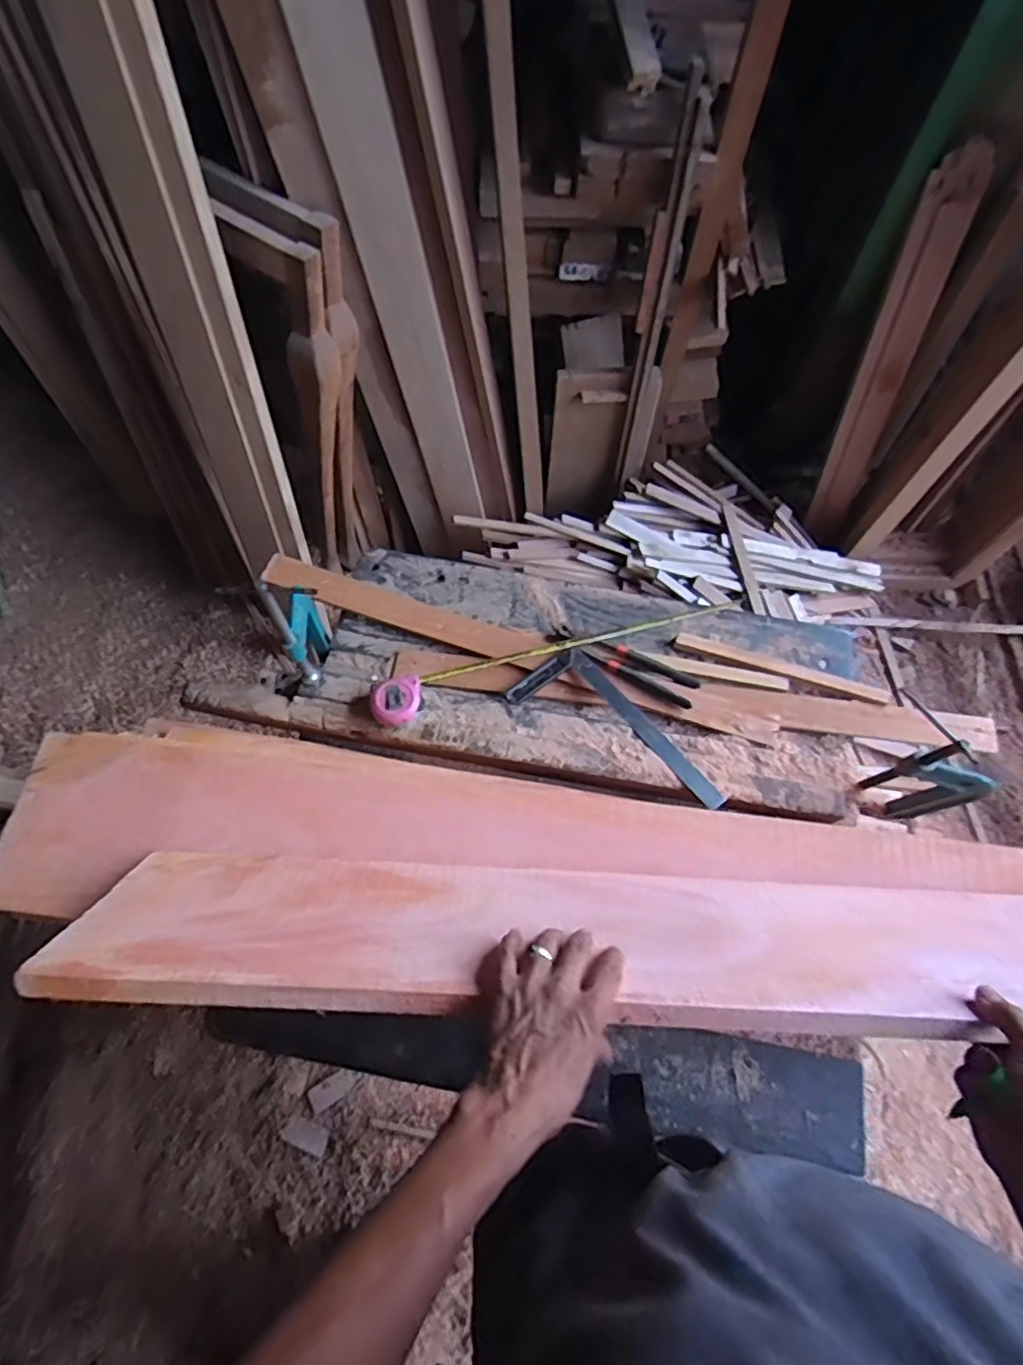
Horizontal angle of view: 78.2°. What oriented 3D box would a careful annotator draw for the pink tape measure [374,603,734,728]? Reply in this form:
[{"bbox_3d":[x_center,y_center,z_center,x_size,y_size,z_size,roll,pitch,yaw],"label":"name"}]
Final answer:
[{"bbox_3d":[0.076,-0.045,0.930,0.577,0.052,0.071,-17,69,-19],"label":"pink tape measure"}]

